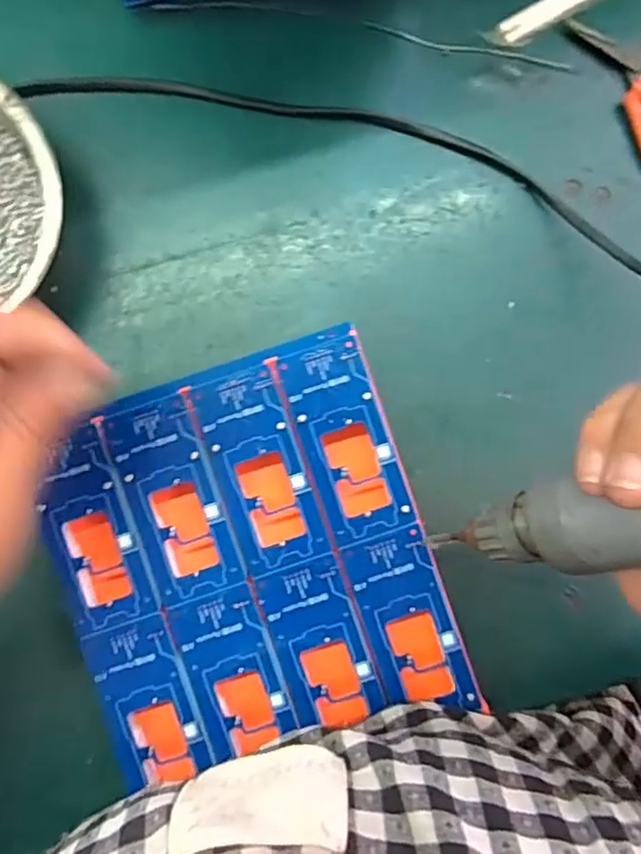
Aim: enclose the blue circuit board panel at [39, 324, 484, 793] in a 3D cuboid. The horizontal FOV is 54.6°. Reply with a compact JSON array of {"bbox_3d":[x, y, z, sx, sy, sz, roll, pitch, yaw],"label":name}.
[{"bbox_3d":[-0.033,0.060,0.281,0.158,0.005,0.170,-18,90,-1],"label":"blue circuit board panel"}]

